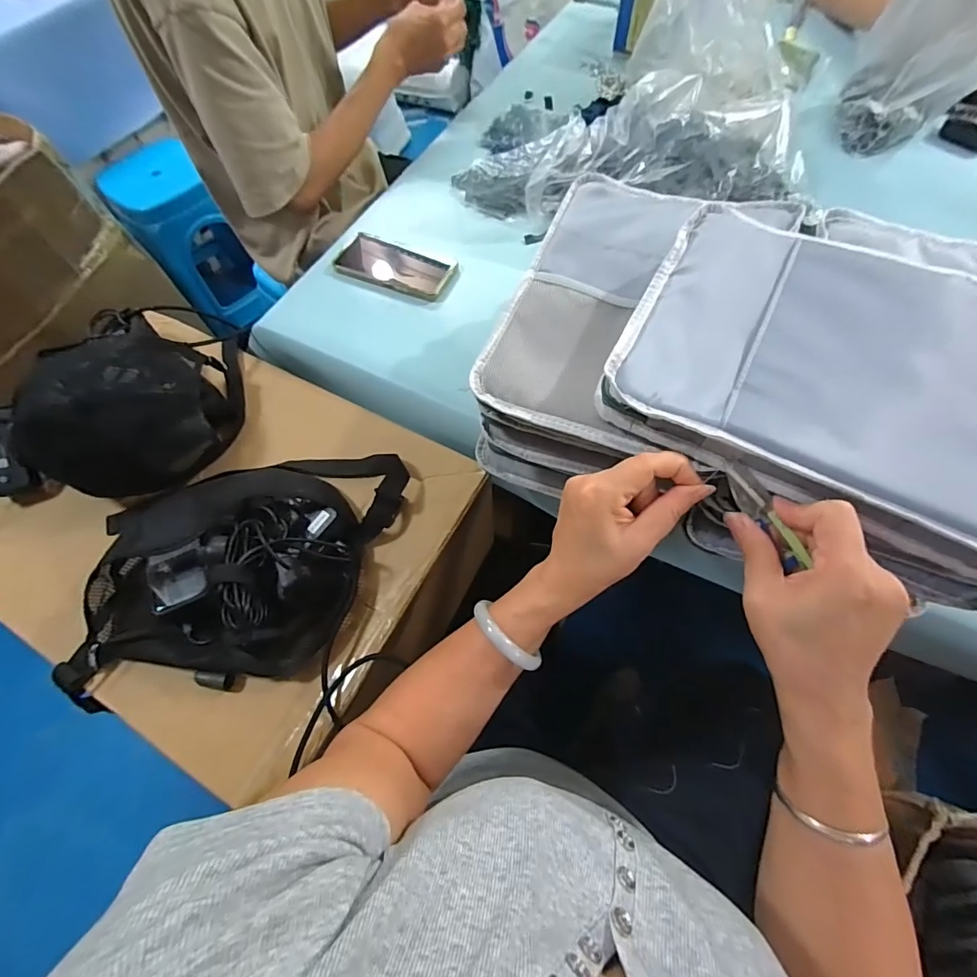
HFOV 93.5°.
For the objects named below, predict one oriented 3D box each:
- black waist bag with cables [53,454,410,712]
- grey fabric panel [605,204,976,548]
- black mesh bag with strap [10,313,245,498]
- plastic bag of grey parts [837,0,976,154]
[{"bbox_3d":[-0.255,0.069,0.480,0.329,0.086,0.247,-6,64,-1],"label":"black waist bag with cables"},{"bbox_3d":[0.248,-0.092,0.320,0.286,0.018,0.214,25,68,13],"label":"grey fabric panel"},{"bbox_3d":[-0.421,-0.114,0.545,0.190,0.136,0.263,25,68,13],"label":"black mesh bag with strap"},{"bbox_3d":[0.648,-0.626,0.642,0.213,0.242,0.109,35,70,16],"label":"plastic bag of grey parts"}]

